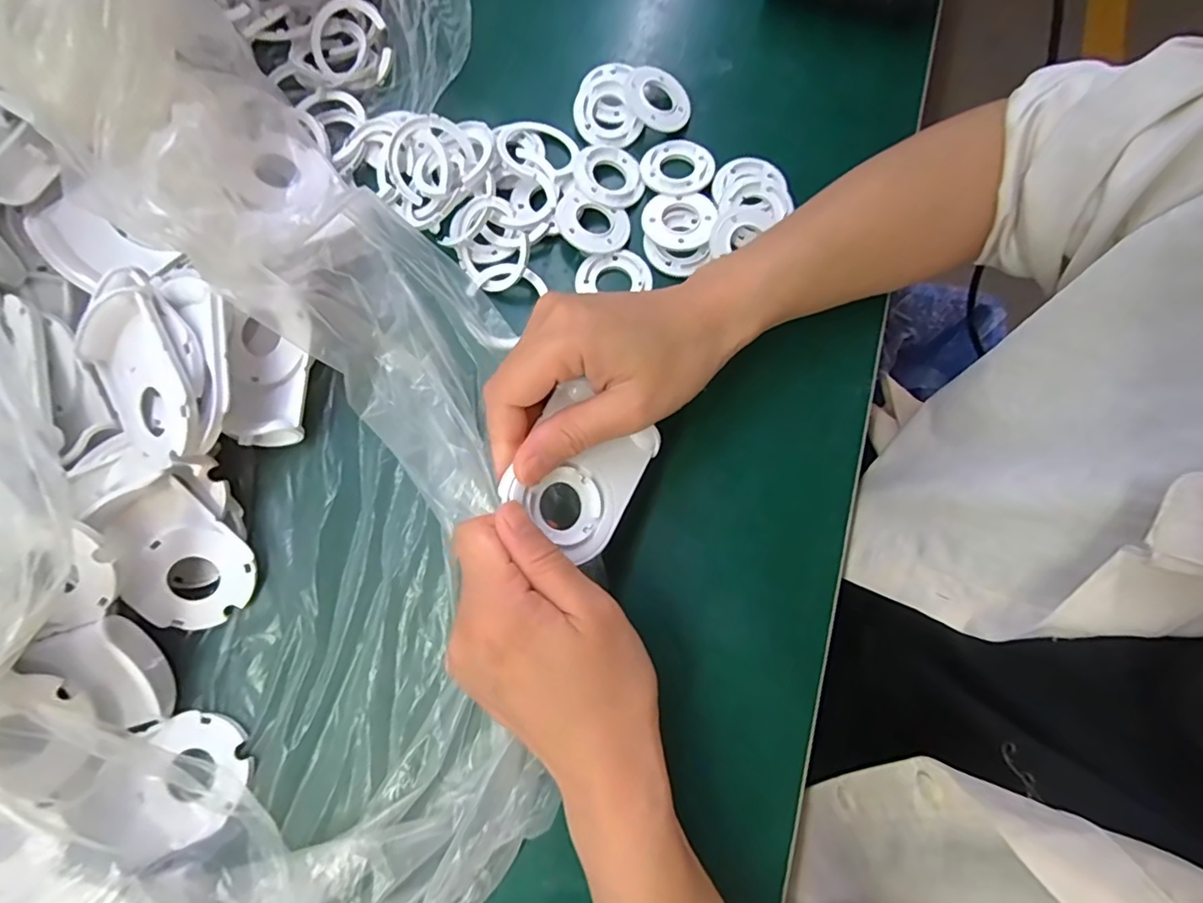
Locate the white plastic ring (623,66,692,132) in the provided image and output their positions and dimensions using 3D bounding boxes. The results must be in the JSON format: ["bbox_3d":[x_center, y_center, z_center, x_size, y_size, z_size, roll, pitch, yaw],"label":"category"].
[{"bbox_3d":[0.035,-0.223,0.356,0.044,0.011,0.042,4,75,-15],"label":"white plastic ring"}]

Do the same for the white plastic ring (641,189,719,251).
[{"bbox_3d":[0.046,-0.139,0.336,0.042,0.008,0.041,0,76,1],"label":"white plastic ring"}]

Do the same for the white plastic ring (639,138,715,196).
[{"bbox_3d":[0.047,-0.176,0.346,0.042,0.005,0.043,0,76,1],"label":"white plastic ring"}]

